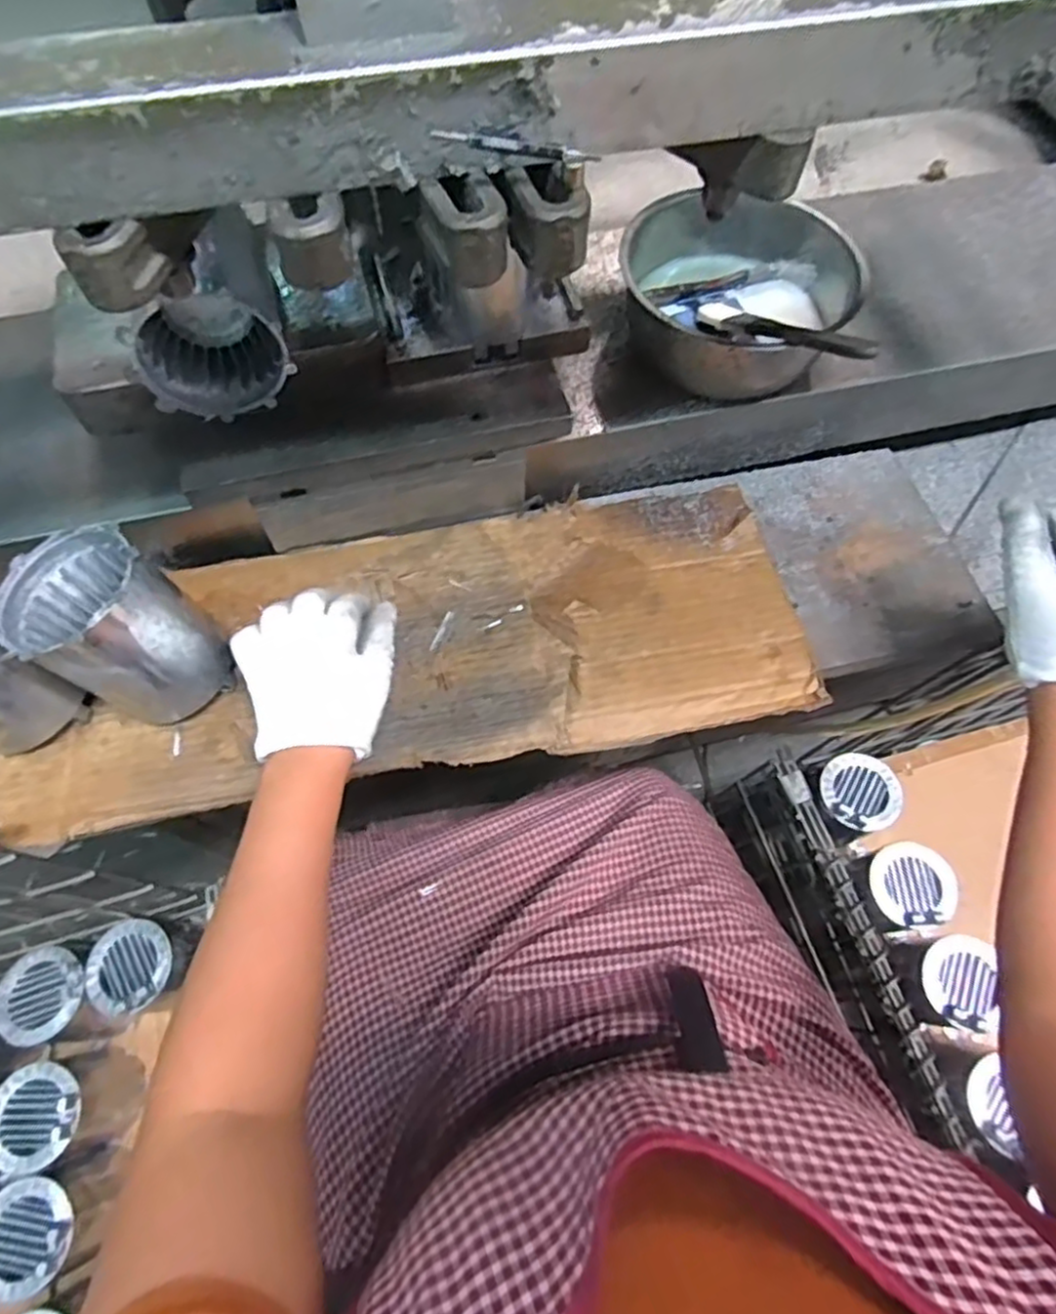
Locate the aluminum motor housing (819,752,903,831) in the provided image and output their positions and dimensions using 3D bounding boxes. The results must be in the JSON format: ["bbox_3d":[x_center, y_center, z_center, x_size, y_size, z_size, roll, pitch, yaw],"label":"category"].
[{"bbox_3d":[0.374,0.150,0.777,0.078,0.021,0.084,1,65,-1],"label":"aluminum motor housing"}]

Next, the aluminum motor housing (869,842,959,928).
[{"bbox_3d":[0.410,0.244,0.742,0.082,0.025,0.082,-6,57,9],"label":"aluminum motor housing"}]

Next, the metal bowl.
[{"bbox_3d":[0.168,-0.294,0.578,0.174,0.080,0.173,1,65,-1],"label":"metal bowl"}]

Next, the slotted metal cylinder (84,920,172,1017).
[{"bbox_3d":[-0.396,0.306,0.684,0.083,0.024,0.084,1,65,-1],"label":"slotted metal cylinder"}]

